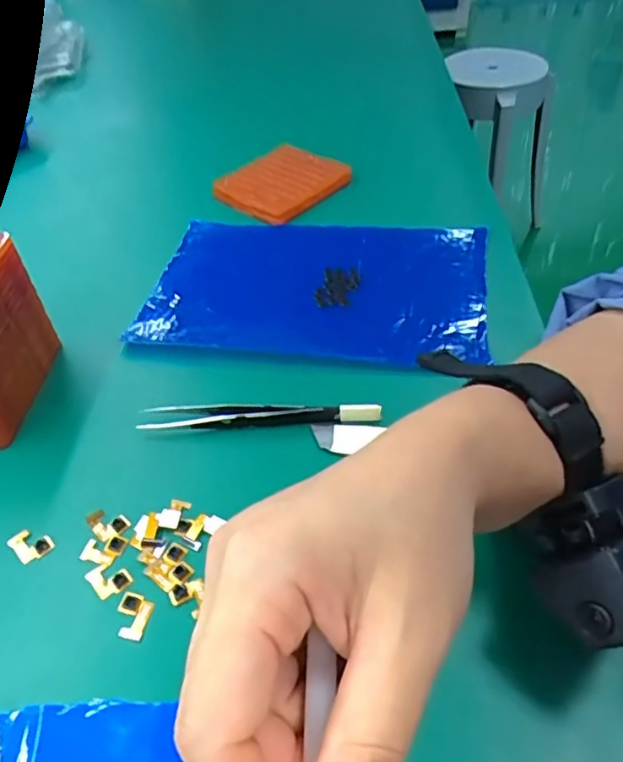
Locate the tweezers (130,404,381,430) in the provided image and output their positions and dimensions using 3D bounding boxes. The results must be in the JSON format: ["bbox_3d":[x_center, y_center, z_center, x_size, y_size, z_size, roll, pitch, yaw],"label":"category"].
[{"bbox_3d":[-0.028,0.019,0.311,0.127,0.009,0.014,0,46,7],"label":"tweezers"}]

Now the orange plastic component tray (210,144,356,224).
[{"bbox_3d":[-0.025,-0.170,0.497,0.084,0.013,0.089,32,57,32],"label":"orange plastic component tray"}]

